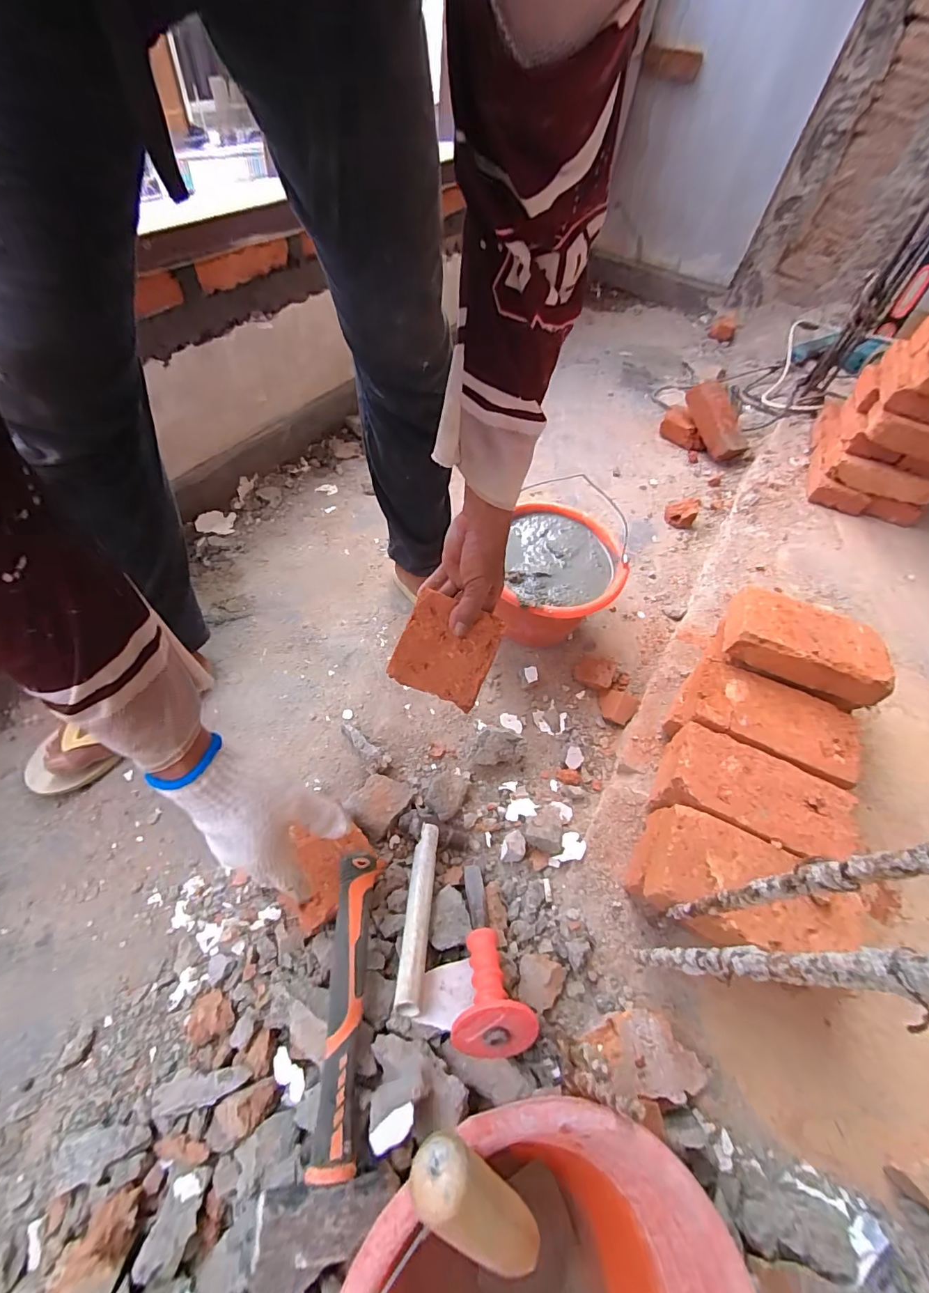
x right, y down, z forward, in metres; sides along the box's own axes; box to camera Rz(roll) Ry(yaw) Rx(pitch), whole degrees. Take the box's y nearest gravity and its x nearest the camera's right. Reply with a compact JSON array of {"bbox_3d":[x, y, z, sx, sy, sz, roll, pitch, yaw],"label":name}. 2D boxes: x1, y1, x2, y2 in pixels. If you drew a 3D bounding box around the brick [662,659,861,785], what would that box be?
[{"bbox_3d":[0.386,0.108,0.623,0.201,0.077,0.112,25,57,10],"label":"brick"}]

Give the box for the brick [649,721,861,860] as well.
[{"bbox_3d":[0.336,0.186,0.564,0.192,0.088,0.109,26,57,11],"label":"brick"}]

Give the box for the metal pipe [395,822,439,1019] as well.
[{"bbox_3d":[-0.049,0.285,0.517,0.025,0.025,0.193,6,32,-1],"label":"metal pipe"}]

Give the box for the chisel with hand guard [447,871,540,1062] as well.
[{"bbox_3d":[0.017,0.310,0.499,0.074,0.063,0.190,-2,20,-7],"label":"chisel with hand guard"}]

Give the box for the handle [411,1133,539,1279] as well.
[{"bbox_3d":[0.011,0.295,0.247,0.030,0.026,0.102,-44,107,-30],"label":"handle"}]

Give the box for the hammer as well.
[{"bbox_3d":[-0.111,0.332,0.422,0.087,0.043,0.279,1,56,-6],"label":"hammer"}]

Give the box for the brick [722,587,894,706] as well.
[{"bbox_3d":[0.445,-0.004,0.626,0.185,0.052,0.102,18,54,8],"label":"brick"}]

